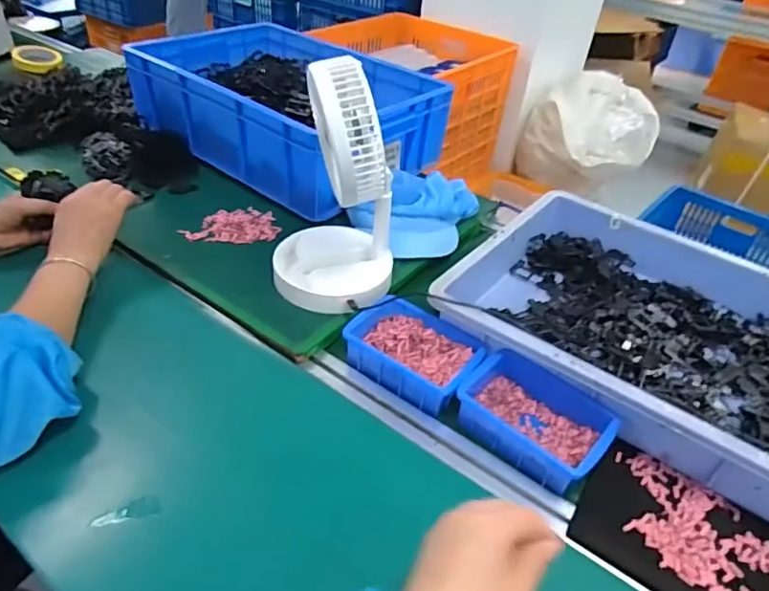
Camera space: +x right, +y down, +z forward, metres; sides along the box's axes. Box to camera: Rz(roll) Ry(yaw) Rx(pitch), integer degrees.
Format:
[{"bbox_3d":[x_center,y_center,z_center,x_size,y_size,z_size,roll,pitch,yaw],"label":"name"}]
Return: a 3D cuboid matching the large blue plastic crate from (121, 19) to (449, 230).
[{"bbox_3d":[-0.164,-0.331,0.963,0.458,0.141,0.345,30,46,27],"label":"large blue plastic crate"}]

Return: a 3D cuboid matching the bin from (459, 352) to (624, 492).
[{"bbox_3d":[0.160,0.126,0.582,0.149,0.044,0.106,30,46,28],"label":"bin"}]

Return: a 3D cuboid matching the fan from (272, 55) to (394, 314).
[{"bbox_3d":[-0.063,-0.138,0.675,0.156,0.282,0.169,-3,40,-9],"label":"fan"}]

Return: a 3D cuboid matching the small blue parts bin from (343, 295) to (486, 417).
[{"bbox_3d":[0.034,0.070,0.658,0.152,0.060,0.102,24,43,22],"label":"small blue parts bin"}]

